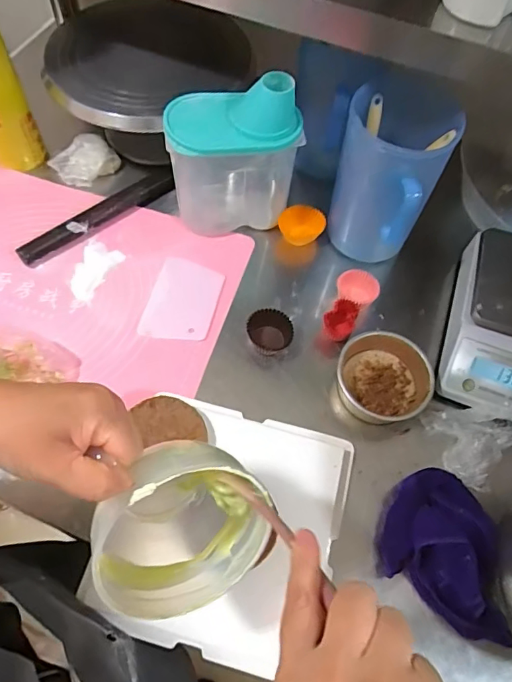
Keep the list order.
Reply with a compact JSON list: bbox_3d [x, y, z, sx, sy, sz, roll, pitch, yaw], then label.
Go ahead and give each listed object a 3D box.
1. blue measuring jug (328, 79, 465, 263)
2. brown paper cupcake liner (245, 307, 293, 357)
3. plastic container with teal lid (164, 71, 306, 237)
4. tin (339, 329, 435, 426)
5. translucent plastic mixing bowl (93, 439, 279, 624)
[{"bbox_3d":[0.156,-0.192,0.609,0.124,0.189,0.120,21,62,7],"label":"blue measuring jug"},{"bbox_3d":[0.017,-0.011,0.599,0.054,0.032,0.054,4,62,-2],"label":"brown paper cupcake liner"},{"bbox_3d":[-0.028,-0.228,0.617,0.162,0.184,0.085,7,62,0],"label":"plastic container with teal lid"},{"bbox_3d":[0.150,0.042,0.566,0.103,0.057,0.105,2,62,-3],"label":"tin"},{"bbox_3d":[-0.058,0.123,0.351,0.116,0.130,0.094,-16,42,-12],"label":"translucent plastic mixing bowl"}]

